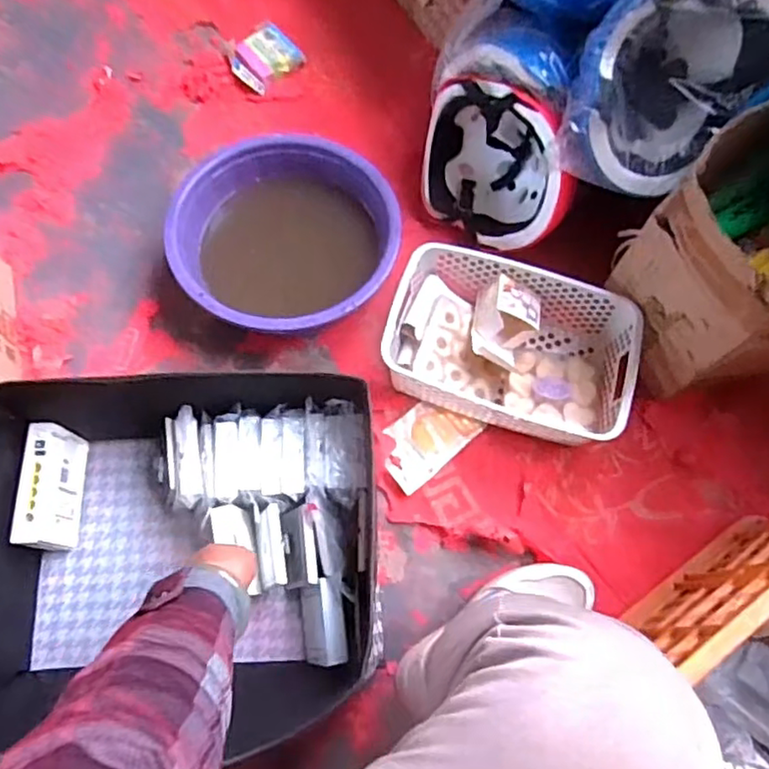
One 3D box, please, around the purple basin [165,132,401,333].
[{"bbox_3d":[-0.128,-0.186,0.825,0.285,0.098,0.270,0,70,0],"label":"purple basin"}]

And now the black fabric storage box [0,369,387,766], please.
[{"bbox_3d":[-0.210,0.173,0.673,0.421,0.153,0.380,-8,70,-3],"label":"black fabric storage box"}]

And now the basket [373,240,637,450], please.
[{"bbox_3d":[0.157,-0.052,0.795,0.300,0.086,0.199,19,71,7],"label":"basket"}]

